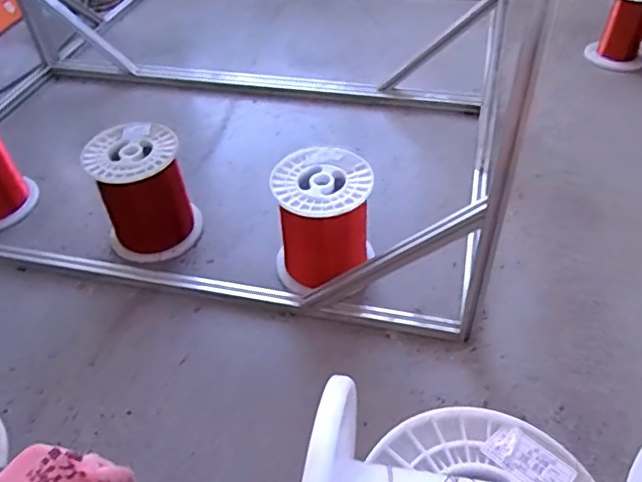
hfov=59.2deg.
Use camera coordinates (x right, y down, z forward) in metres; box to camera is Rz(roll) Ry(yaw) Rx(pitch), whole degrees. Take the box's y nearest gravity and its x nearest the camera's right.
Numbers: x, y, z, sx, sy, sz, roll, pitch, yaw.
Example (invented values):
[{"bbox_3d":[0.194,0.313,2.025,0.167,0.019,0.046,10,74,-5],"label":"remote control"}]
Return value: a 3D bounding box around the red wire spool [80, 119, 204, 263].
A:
[{"bbox_3d":[-0.389,-0.108,1.245,0.198,0.238,0.198,-2,45,2],"label":"red wire spool"}]

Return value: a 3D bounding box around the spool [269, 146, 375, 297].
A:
[{"bbox_3d":[0.001,-0.035,1.158,0.189,0.240,0.181,-2,45,2],"label":"spool"}]

